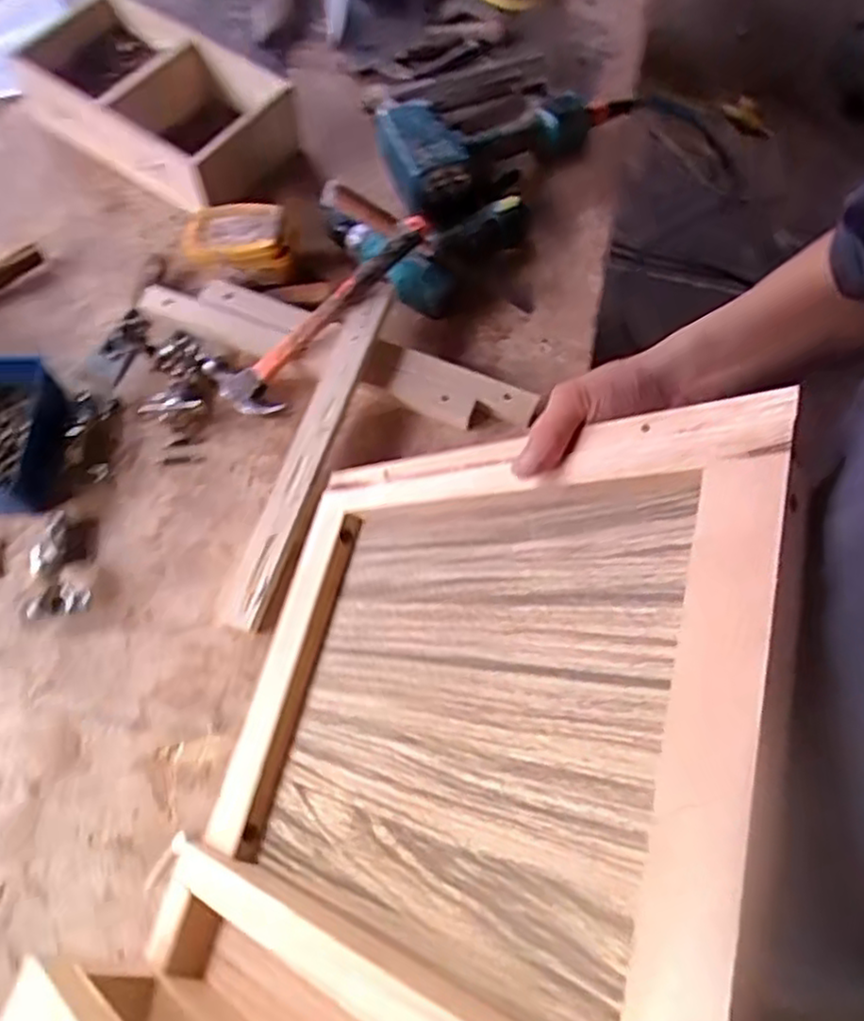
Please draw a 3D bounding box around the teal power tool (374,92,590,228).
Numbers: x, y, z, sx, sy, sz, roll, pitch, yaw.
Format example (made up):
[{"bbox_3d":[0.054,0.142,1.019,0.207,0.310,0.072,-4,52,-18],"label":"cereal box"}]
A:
[{"bbox_3d":[0.051,-0.453,0.857,0.267,0.066,0.156,-35,71,-16],"label":"teal power tool"}]

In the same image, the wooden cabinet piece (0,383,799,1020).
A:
[{"bbox_3d":[-0.034,0.131,0.376,0.115,0.377,0.409,31,65,-35],"label":"wooden cabinet piece"}]

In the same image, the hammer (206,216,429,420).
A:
[{"bbox_3d":[-0.111,-0.198,0.719,0.265,0.023,0.092,-39,71,8],"label":"hammer"}]

